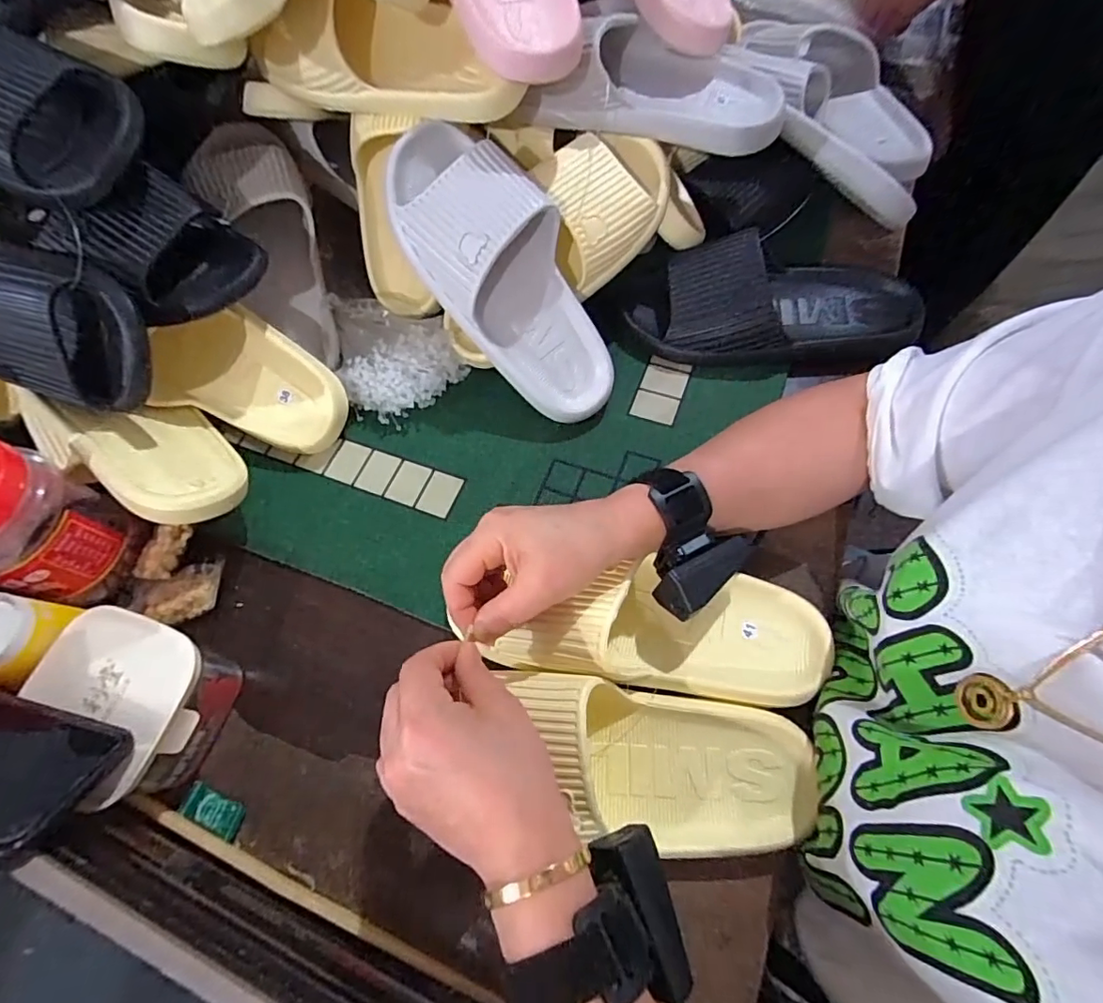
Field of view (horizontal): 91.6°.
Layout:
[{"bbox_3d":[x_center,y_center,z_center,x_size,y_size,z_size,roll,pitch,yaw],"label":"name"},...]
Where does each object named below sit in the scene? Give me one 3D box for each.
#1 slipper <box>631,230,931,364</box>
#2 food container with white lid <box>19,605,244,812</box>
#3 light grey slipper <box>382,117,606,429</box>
[{"bbox_3d":[0.205,-0.184,0.496,0.261,0.065,0.108,-1,64,3],"label":"slipper"},{"bbox_3d":[-0.285,0.138,0.371,0.107,0.064,0.101,14,65,9],"label":"food container with white lid"},{"bbox_3d":[-0.034,-0.183,0.438,0.102,0.072,0.259,-40,108,-15],"label":"light grey slipper"}]

